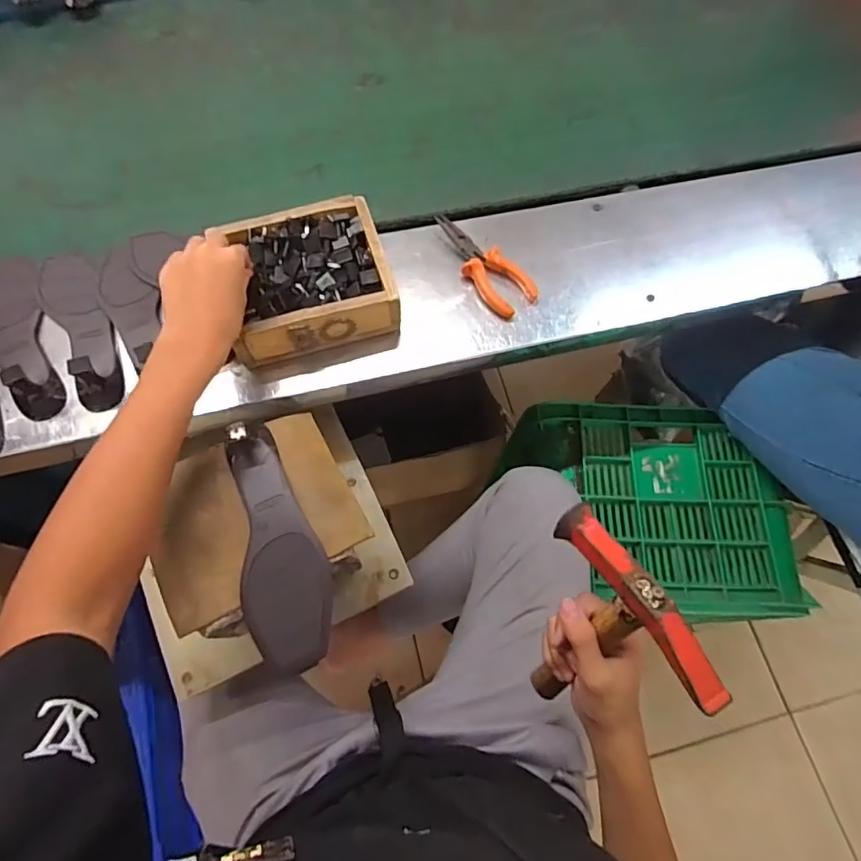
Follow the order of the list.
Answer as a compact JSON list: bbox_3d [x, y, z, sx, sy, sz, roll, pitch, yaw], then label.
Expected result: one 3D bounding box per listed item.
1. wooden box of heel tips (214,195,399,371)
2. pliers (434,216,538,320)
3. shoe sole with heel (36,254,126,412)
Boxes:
[{"bbox_3d":[-0.139,-0.168,0.581,0.175,0.061,0.157,-16,69,-8],"label":"wooden box of heel tips"},{"bbox_3d":[0.061,-0.203,0.623,0.054,0.016,0.153,-37,78,-8],"label":"pliers"},{"bbox_3d":[-0.385,-0.120,0.566,0.058,0.048,0.206,-25,71,-12],"label":"shoe sole with heel"}]

